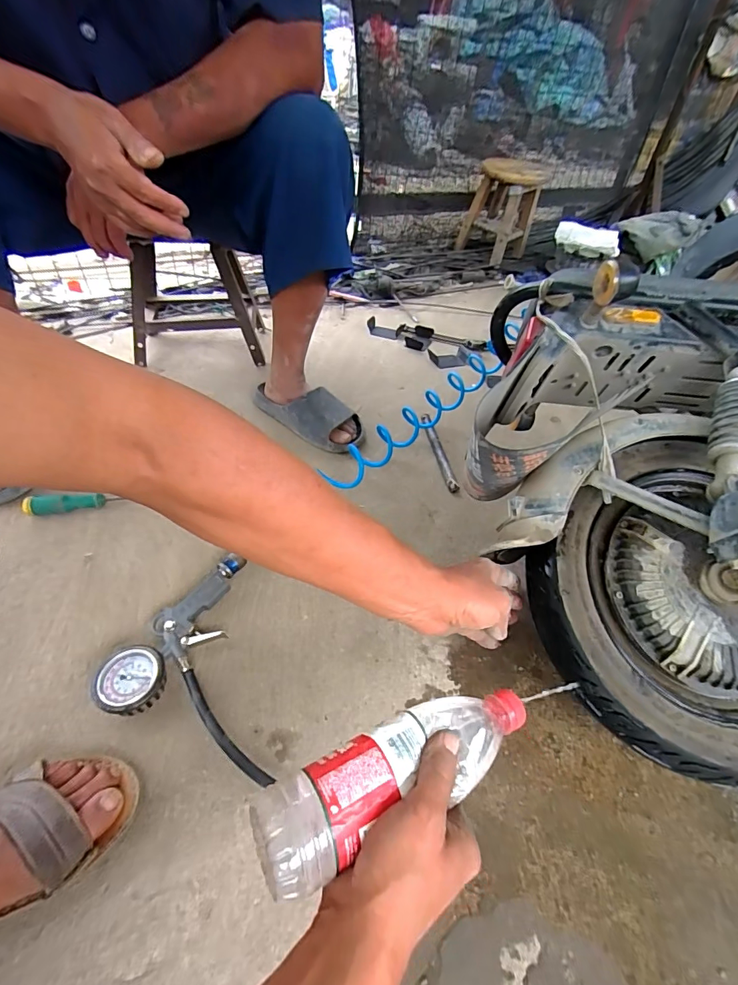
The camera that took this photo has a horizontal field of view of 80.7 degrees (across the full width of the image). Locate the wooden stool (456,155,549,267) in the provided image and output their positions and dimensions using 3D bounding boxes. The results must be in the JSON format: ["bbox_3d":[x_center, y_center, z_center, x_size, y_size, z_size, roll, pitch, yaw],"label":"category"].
[{"bbox_3d":[0.446,-0.935,1.440,0.187,0.261,0.218,-13,45,-20],"label":"wooden stool"}]

